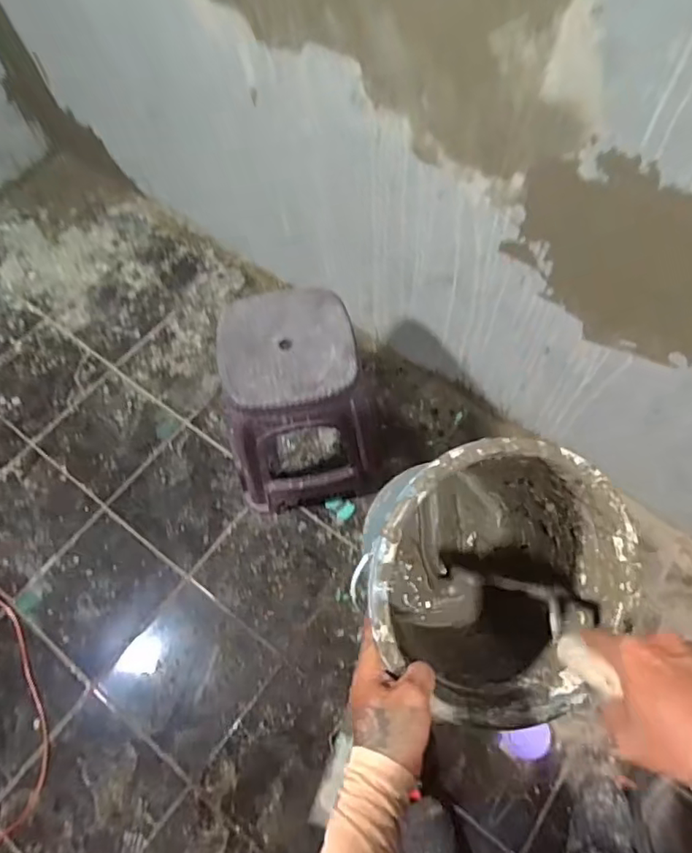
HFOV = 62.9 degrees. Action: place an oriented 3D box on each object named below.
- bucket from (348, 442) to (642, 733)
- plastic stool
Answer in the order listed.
[{"bbox_3d":[0.143,0.152,0.566,0.225,0.243,0.250,35,69,16],"label":"bucket"},{"bbox_3d":[-0.096,-0.037,1.336,0.358,0.479,0.311,-10,64,-4],"label":"plastic stool"}]

